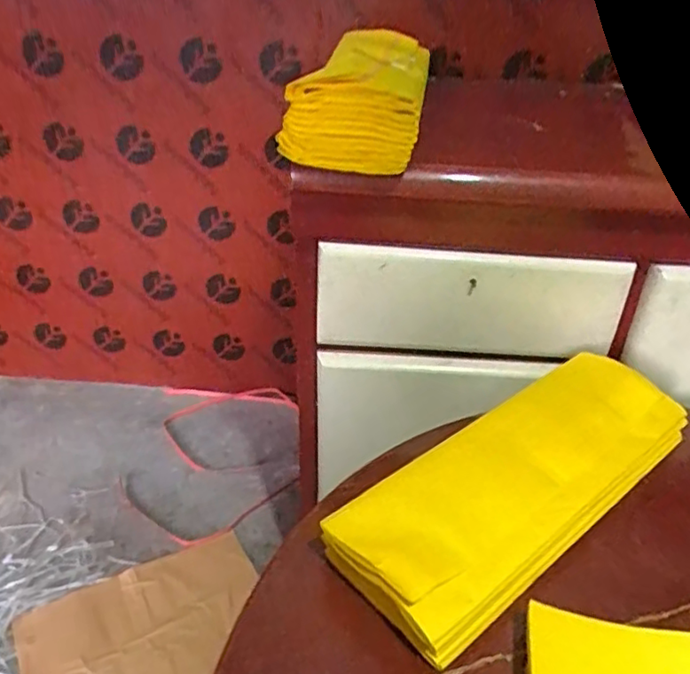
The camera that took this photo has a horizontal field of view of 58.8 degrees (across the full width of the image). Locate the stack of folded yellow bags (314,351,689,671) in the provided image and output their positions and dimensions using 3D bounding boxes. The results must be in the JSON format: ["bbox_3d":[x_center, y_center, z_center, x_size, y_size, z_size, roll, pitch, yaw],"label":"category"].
[{"bbox_3d":[0.151,0.119,0.514,0.359,0.057,0.119,-25,42,-32],"label":"stack of folded yellow bags"}]

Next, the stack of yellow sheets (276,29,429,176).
[{"bbox_3d":[0.024,-0.272,0.672,0.126,0.077,0.311,5,35,6],"label":"stack of yellow sheets"}]

